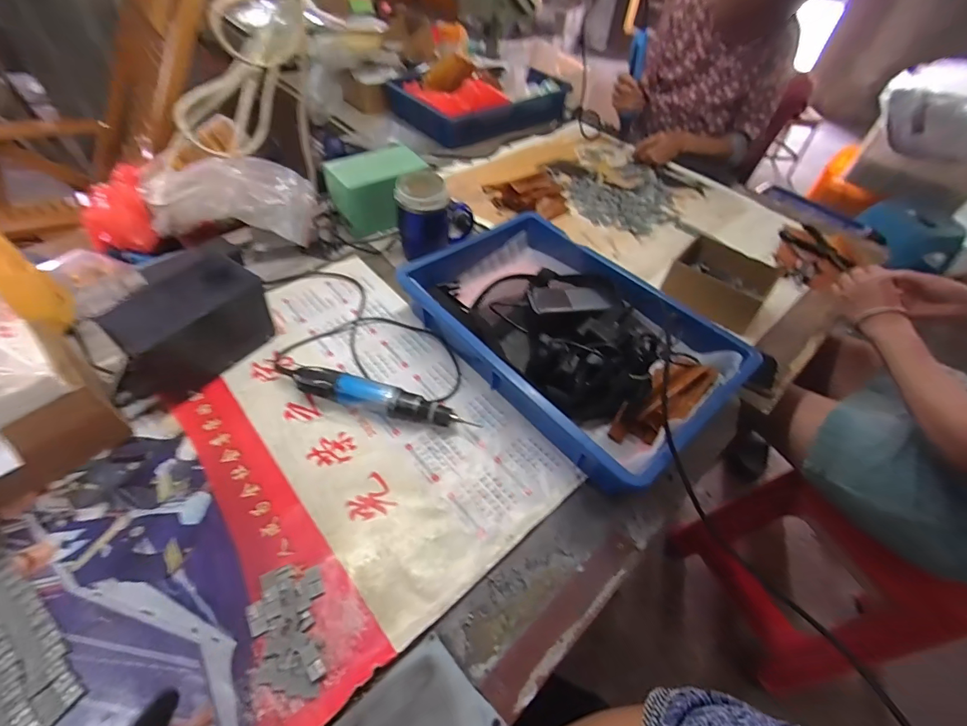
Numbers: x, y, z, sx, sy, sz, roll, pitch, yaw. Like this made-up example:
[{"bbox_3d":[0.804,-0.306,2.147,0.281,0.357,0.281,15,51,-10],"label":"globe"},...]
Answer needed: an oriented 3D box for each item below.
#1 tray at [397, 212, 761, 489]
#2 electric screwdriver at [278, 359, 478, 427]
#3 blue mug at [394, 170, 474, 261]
[{"bbox_3d":[0.114,-0.050,0.592,0.277,0.100,0.418,-32,58,-27],"label":"tray"},{"bbox_3d":[-0.151,0.042,0.541,0.279,0.036,0.041,15,50,9],"label":"electric screwdriver"},{"bbox_3d":[-0.083,-0.235,0.711,0.115,0.132,0.085,10,51,3],"label":"blue mug"}]

